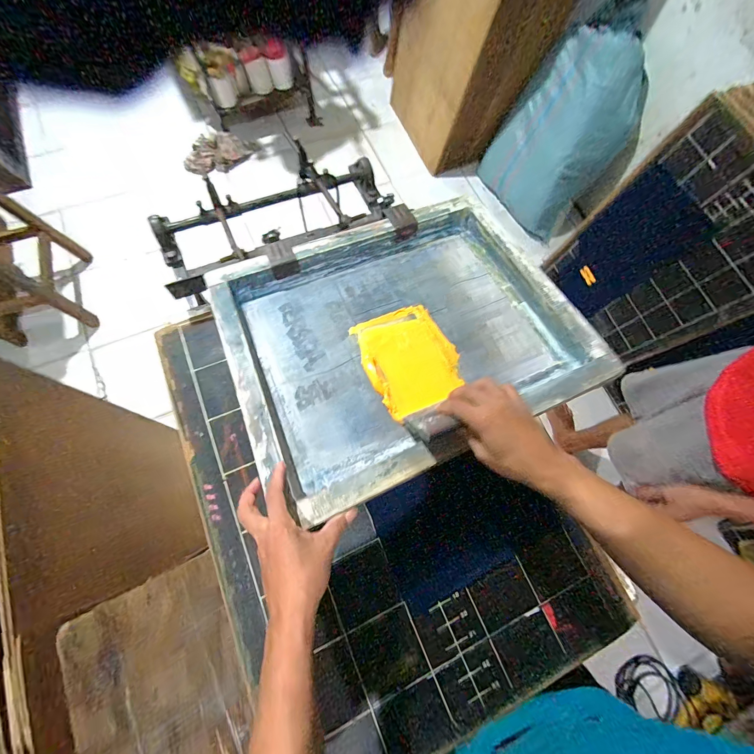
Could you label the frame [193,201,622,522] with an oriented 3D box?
[{"bbox_3d":[0.042,-0.086,0.575,0.546,0.049,0.457,-23,66,-12],"label":"frame"}]

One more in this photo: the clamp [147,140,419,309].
[{"bbox_3d":[-0.199,-0.321,0.695,0.487,0.100,0.295,-22,72,-11],"label":"clamp"}]

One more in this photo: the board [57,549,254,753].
[{"bbox_3d":[-0.319,0.456,0.494,0.240,0.017,0.278,-24,72,-12],"label":"board"}]

